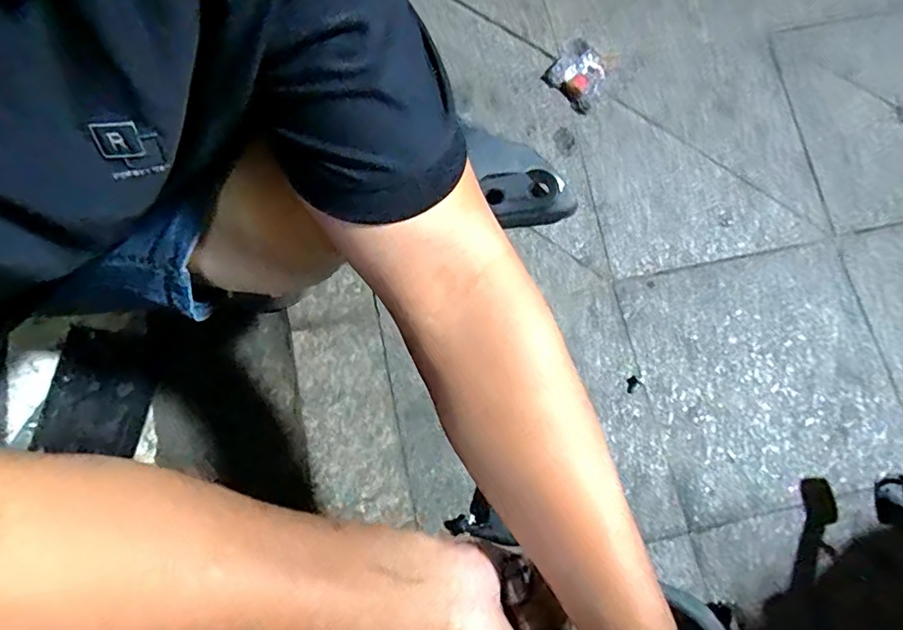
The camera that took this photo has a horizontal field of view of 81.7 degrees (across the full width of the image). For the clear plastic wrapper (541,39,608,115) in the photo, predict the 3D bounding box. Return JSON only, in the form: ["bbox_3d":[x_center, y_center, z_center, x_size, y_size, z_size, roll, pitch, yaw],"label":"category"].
[{"bbox_3d":[0.172,-0.320,0.695,0.075,0.021,0.082,42,81,8],"label":"clear plastic wrapper"}]

